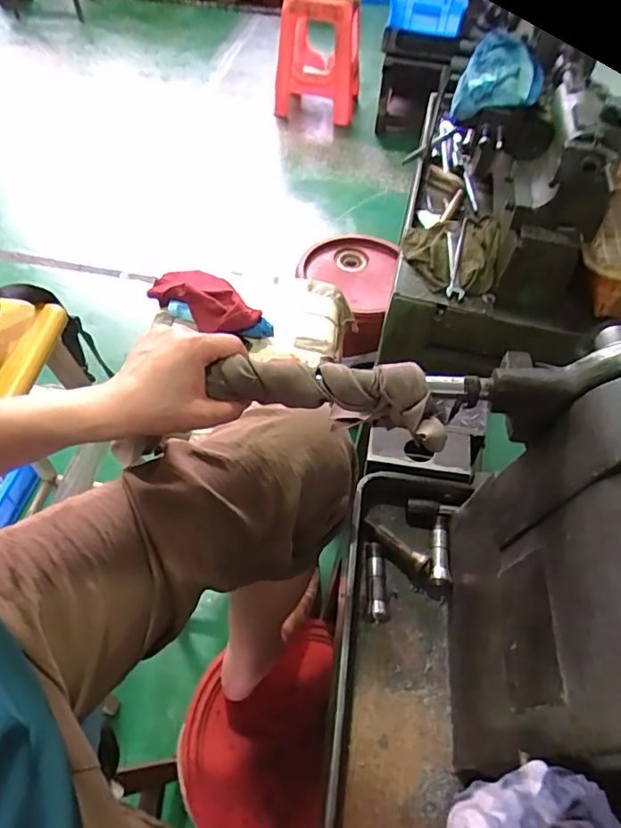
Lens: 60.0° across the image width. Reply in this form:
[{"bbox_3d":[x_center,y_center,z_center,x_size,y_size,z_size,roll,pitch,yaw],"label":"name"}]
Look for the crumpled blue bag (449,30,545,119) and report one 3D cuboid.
[{"bbox_3d":[0.247,-0.433,0.703,0.105,0.091,0.100,18,54,10],"label":"crumpled blue bag"}]

